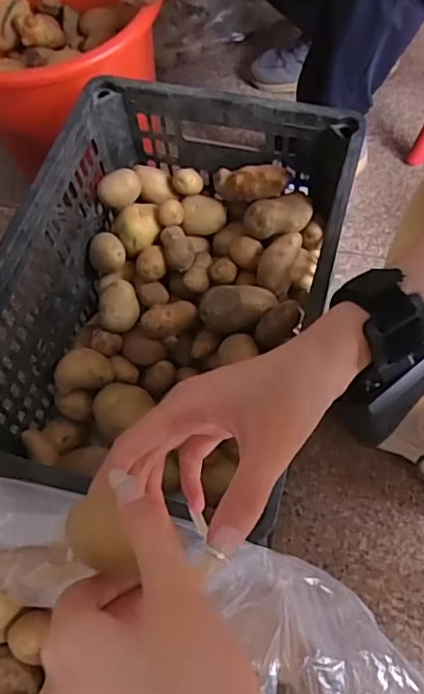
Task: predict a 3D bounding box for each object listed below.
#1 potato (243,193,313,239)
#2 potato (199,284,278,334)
[{"bbox_3d":[0.085,-0.168,0.728,0.084,0.034,0.047,-13,65,-3],"label":"potato"},{"bbox_3d":[0.030,-0.050,0.710,0.094,0.044,0.049,7,66,7],"label":"potato"}]

